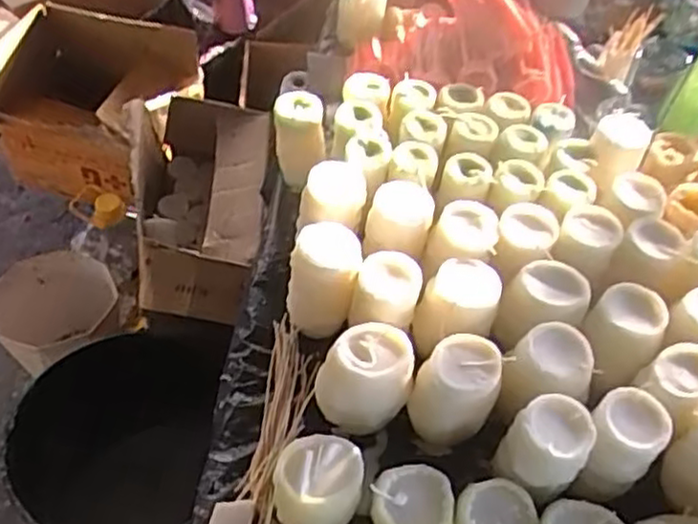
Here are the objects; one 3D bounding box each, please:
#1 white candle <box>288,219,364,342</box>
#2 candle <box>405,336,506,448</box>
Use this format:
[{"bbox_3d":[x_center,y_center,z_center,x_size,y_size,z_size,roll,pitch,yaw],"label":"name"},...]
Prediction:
[{"bbox_3d":[-0.025,0.022,0.690,0.065,0.105,0.059,4,49,-3],"label":"white candle"},{"bbox_3d":[0.096,0.119,0.652,0.064,0.094,0.065,3,49,-4],"label":"candle"}]

